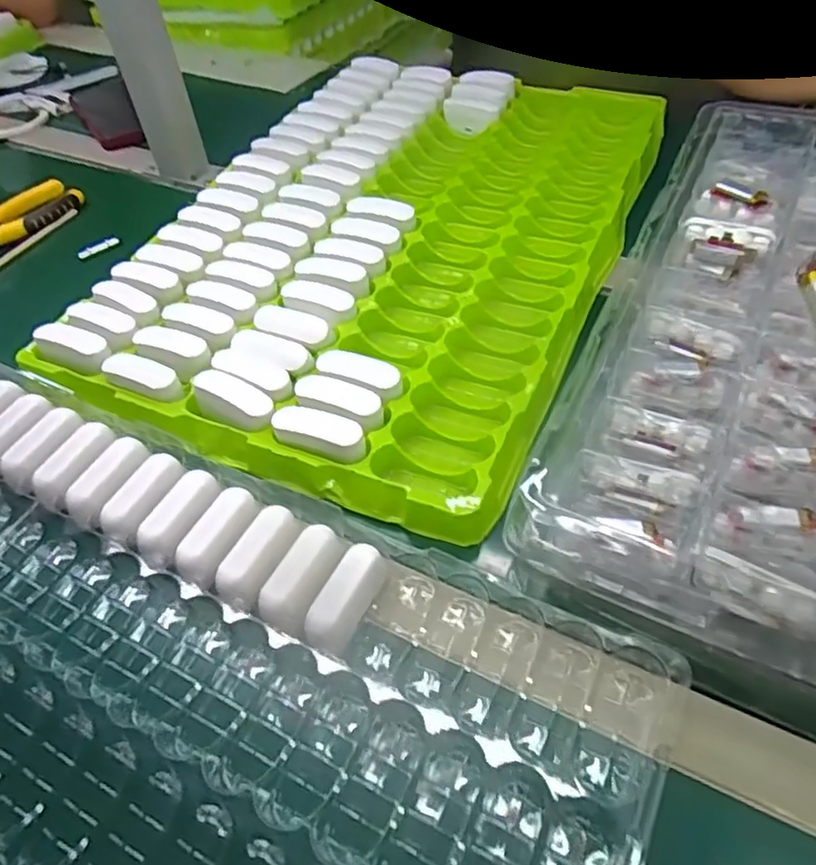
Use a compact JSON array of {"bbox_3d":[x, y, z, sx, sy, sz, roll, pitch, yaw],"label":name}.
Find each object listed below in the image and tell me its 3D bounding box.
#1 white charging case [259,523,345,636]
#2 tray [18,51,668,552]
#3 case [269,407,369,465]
[{"bbox_3d":[-0.060,0.085,0.377,0.029,0.018,0.062,19,54,20],"label":"white charging case"},{"bbox_3d":[-0.009,-0.193,0.599,0.383,0.042,0.564,18,54,19],"label":"tray"},{"bbox_3d":[-0.059,0.002,0.436,0.064,0.020,0.030,17,53,19],"label":"case"}]

